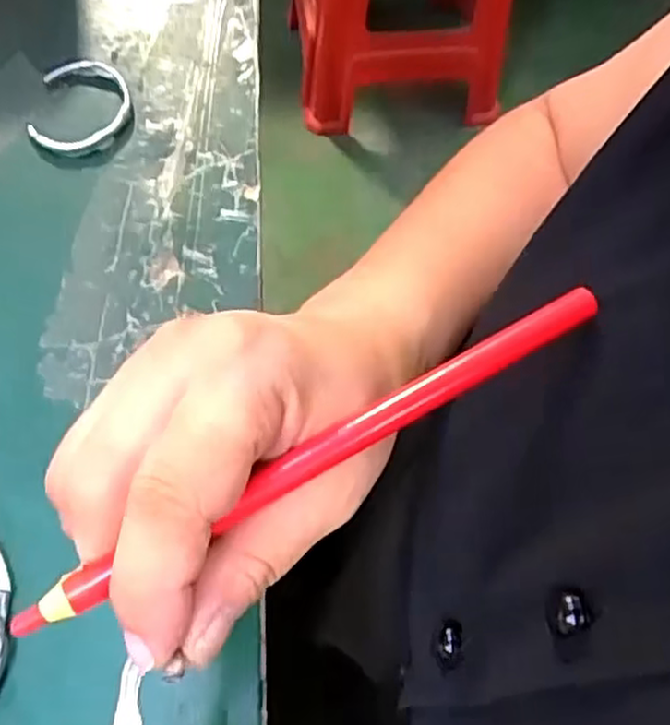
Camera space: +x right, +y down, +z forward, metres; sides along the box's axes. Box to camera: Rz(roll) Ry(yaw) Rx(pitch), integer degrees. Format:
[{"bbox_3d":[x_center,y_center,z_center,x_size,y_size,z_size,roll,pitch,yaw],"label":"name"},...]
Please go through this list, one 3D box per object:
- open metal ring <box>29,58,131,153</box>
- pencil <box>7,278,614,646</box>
[{"bbox_3d":[-0.144,-0.149,0.414,0.052,0.007,0.069,1,62,-2],"label":"open metal ring"},{"bbox_3d":[-0.001,0.021,0.181,0.163,0.004,0.009,-28,67,-12],"label":"pencil"}]

